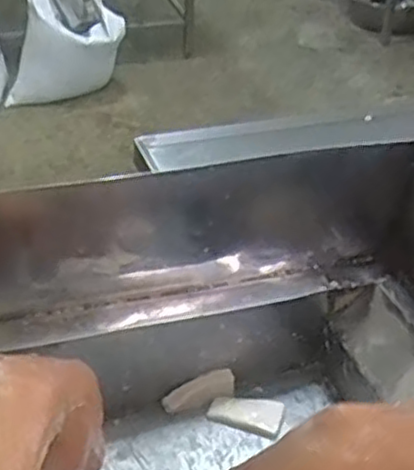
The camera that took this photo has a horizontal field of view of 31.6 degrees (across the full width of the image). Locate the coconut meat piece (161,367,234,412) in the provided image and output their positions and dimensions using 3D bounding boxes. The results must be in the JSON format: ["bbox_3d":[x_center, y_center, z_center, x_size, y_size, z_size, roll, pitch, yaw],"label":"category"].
[{"bbox_3d":[-0.006,0.113,0.522,0.052,0.023,0.013,-20,40,-8],"label":"coconut meat piece"}]

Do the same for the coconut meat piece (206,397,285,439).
[{"bbox_3d":[0.028,0.126,0.517,0.052,0.008,0.031,13,37,15],"label":"coconut meat piece"}]

